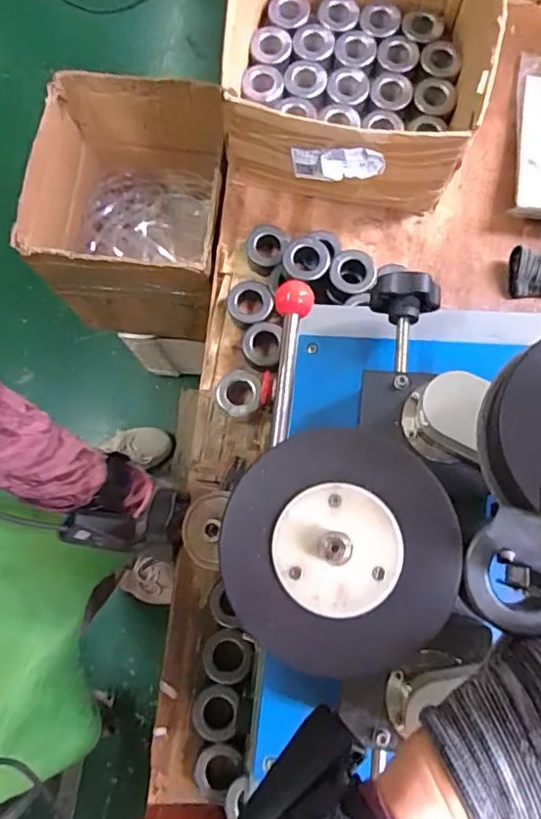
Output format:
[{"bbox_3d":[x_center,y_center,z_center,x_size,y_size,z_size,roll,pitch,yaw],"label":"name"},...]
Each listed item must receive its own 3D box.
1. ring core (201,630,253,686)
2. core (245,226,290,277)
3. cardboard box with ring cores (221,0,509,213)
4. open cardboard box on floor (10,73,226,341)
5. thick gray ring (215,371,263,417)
[{"bbox_3d":[-0.051,0.297,0.659,0.058,0.038,0.060,0,76,0],"label":"ring core"},{"bbox_3d":[-0.005,-0.222,0.770,0.061,0.038,0.062,9,76,2],"label":"core"},{"bbox_3d":[0.120,-0.474,0.736,0.345,0.171,0.352,9,76,3],"label":"cardboard box with ring cores"},{"bbox_3d":[-0.211,-0.328,0.958,0.285,0.312,0.309,8,76,2],"label":"open cardboard box on floor"},{"bbox_3d":[-0.041,-0.018,0.731,0.061,0.044,0.062,0,76,0],"label":"thick gray ring"}]

